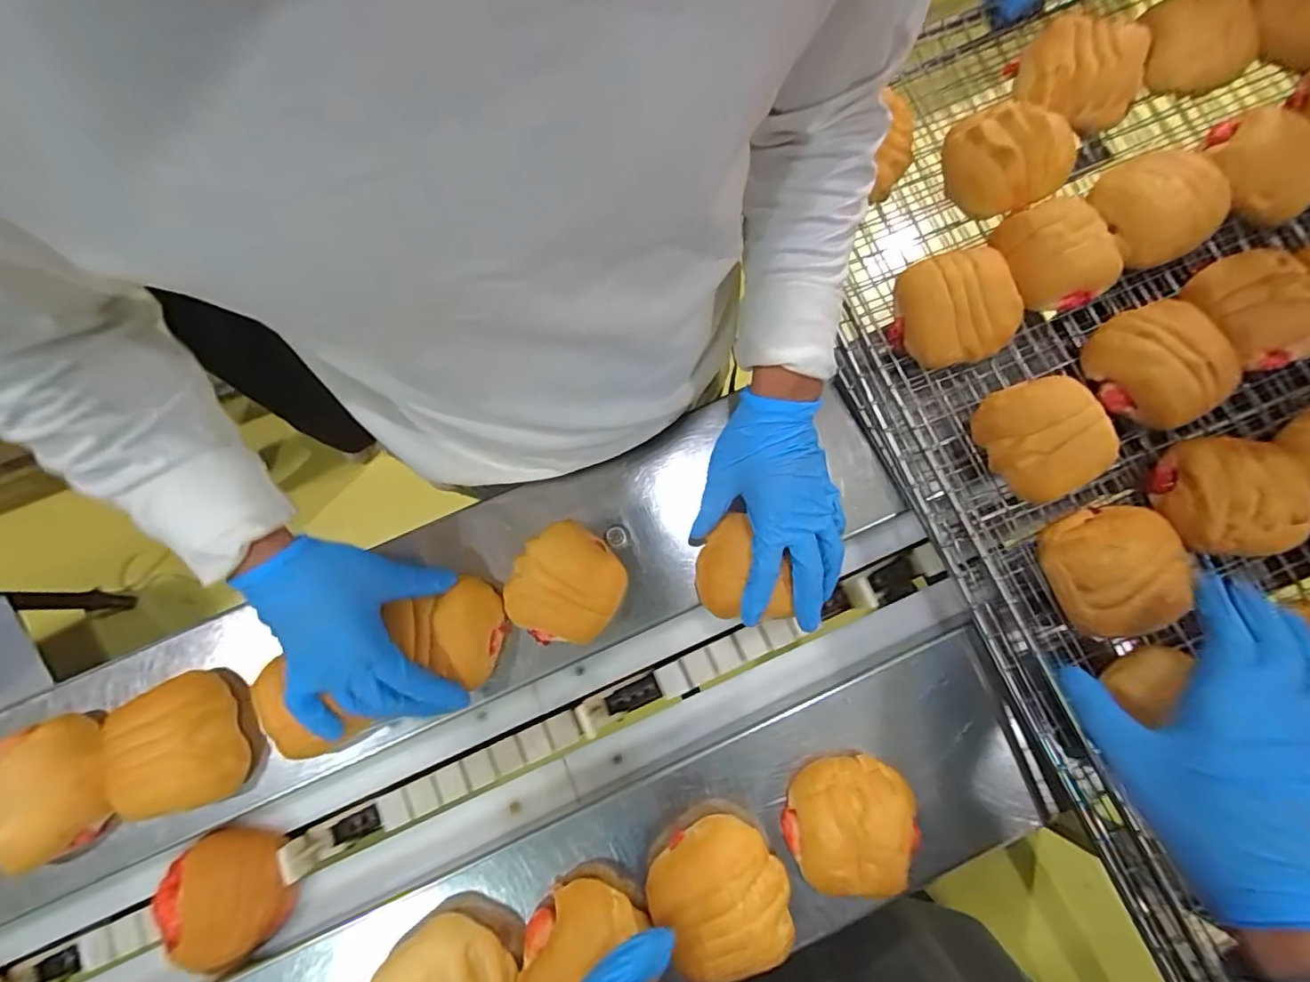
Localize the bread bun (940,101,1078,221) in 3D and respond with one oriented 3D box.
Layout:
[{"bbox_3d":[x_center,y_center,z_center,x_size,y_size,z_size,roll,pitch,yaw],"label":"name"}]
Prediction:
[{"bbox_3d":[0.305,-0.284,0.487,0.095,0.048,0.083,-15,77,-3],"label":"bread bun"}]

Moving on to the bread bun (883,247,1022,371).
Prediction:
[{"bbox_3d":[0.245,-0.149,0.464,0.091,0.043,0.088,2,77,1],"label":"bread bun"}]

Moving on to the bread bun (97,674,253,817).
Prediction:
[{"bbox_3d":[-0.360,0.194,0.424,0.087,0.045,0.096,-30,79,-6],"label":"bread bun"}]

